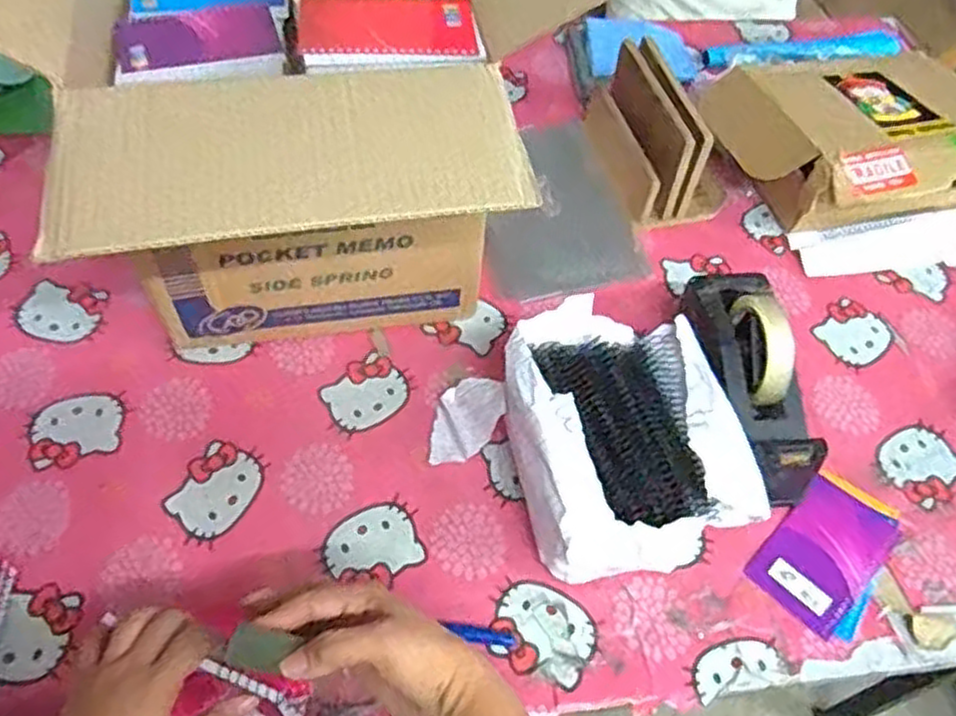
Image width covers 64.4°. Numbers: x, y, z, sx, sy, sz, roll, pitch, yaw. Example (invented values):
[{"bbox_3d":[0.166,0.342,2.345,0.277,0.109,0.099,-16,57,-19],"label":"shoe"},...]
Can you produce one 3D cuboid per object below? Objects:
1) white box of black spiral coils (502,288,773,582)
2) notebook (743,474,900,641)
[{"bbox_3d":[0.114,0.068,0.645,0.201,0.119,0.210,-10,56,-11],"label":"white box of black spiral coils"},{"bbox_3d":[0.300,0.168,0.657,0.082,0.008,0.128,40,61,22],"label":"notebook"}]

